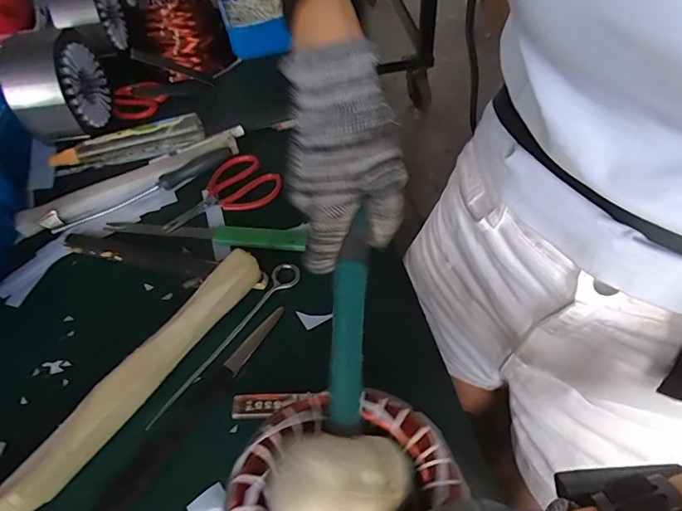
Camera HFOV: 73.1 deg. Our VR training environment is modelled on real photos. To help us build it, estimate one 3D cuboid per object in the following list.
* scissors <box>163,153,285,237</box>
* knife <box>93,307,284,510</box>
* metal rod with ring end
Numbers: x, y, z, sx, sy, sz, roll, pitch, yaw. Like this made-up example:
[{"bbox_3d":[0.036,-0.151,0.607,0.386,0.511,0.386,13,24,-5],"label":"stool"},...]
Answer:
[{"bbox_3d":[-0.158,-0.076,0.614,0.099,0.010,0.158,33,62,27],"label":"scissors"},{"bbox_3d":[-0.138,0.140,0.446,0.024,0.008,0.239,25,59,24],"label":"knife"},{"bbox_3d":[-0.114,0.089,0.484,0.029,0.012,0.220,24,58,23],"label":"metal rod with ring end"}]

